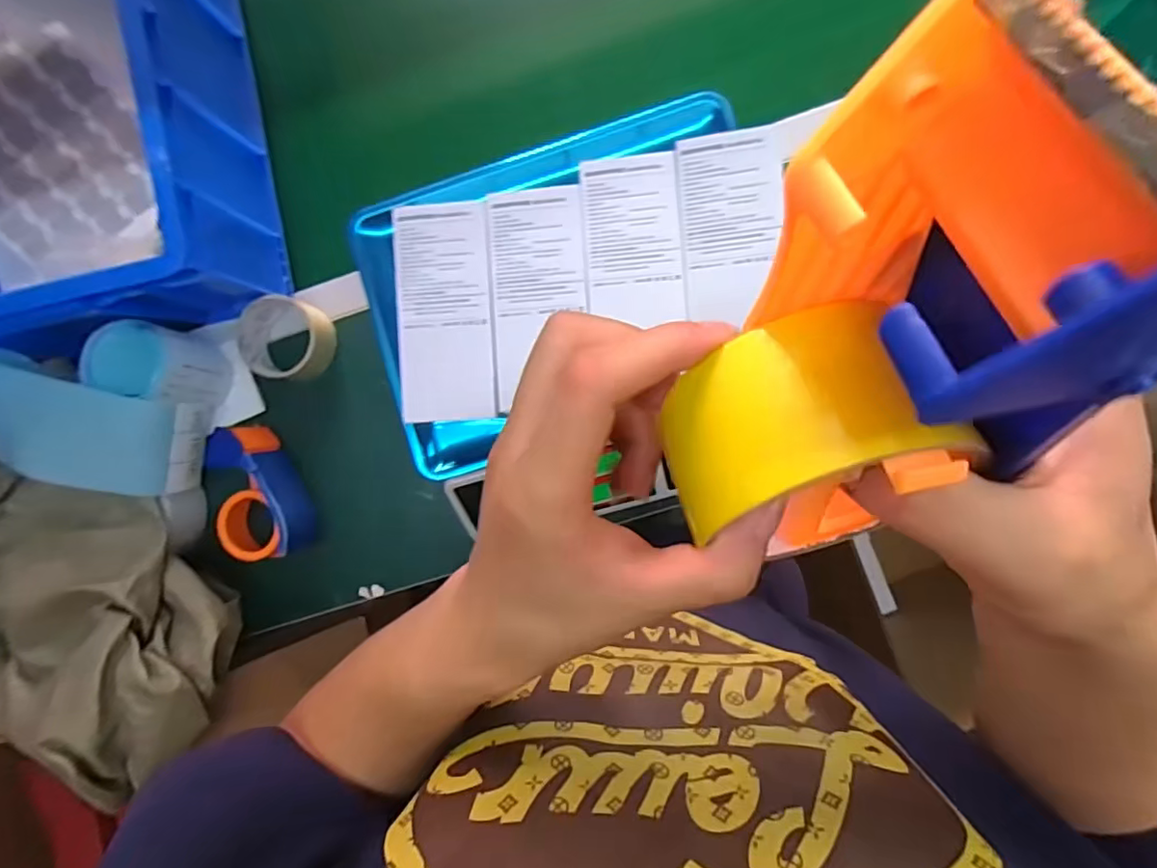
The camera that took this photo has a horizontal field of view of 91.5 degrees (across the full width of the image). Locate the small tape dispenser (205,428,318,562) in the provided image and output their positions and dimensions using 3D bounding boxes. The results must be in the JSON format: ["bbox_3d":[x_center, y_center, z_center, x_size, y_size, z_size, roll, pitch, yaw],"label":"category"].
[{"bbox_3d":[-0.332,0.062,0.579,0.084,0.059,0.139,-23,88,5],"label":"small tape dispenser"}]

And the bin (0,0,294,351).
[{"bbox_3d":[-0.502,-0.316,0.542,0.320,0.160,0.438,-11,89,5],"label":"bin"}]

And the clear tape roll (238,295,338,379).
[{"bbox_3d":[-0.298,-0.098,0.581,0.081,0.046,0.081,0,90,5],"label":"clear tape roll"}]

